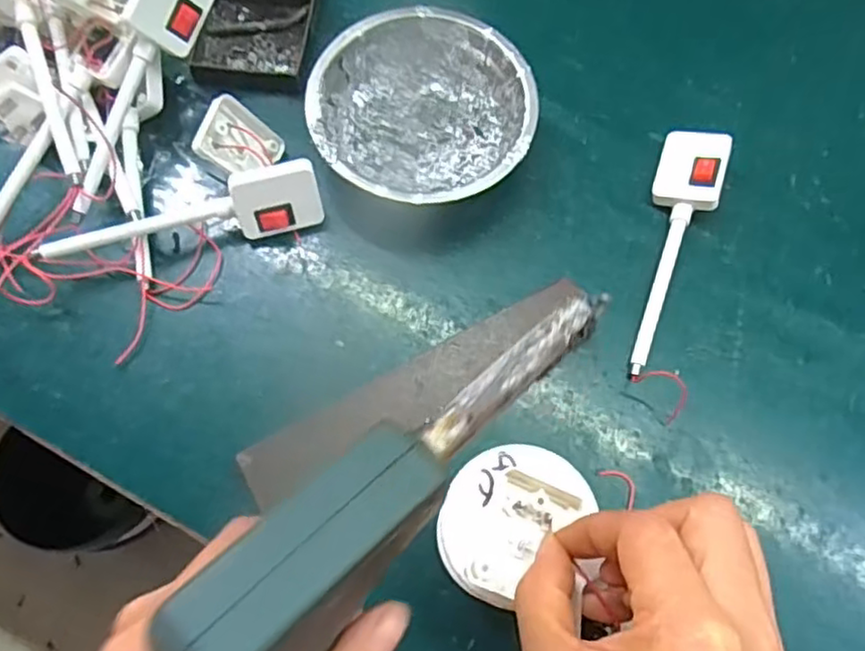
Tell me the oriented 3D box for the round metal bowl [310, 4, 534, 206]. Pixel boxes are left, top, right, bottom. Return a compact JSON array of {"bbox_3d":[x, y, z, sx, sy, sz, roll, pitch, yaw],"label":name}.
[{"bbox_3d":[-0.006,-0.124,0.401,0.123,0.042,0.124,0,71,0],"label":"round metal bowl"}]

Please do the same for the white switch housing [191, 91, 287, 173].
[{"bbox_3d":[-0.110,-0.105,0.389,0.011,0.047,0.037,30,89,51],"label":"white switch housing"}]

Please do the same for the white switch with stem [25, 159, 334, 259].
[{"bbox_3d":[-0.138,-0.058,0.376,0.151,0.039,0.027,-14,72,-5],"label":"white switch with stem"}]

